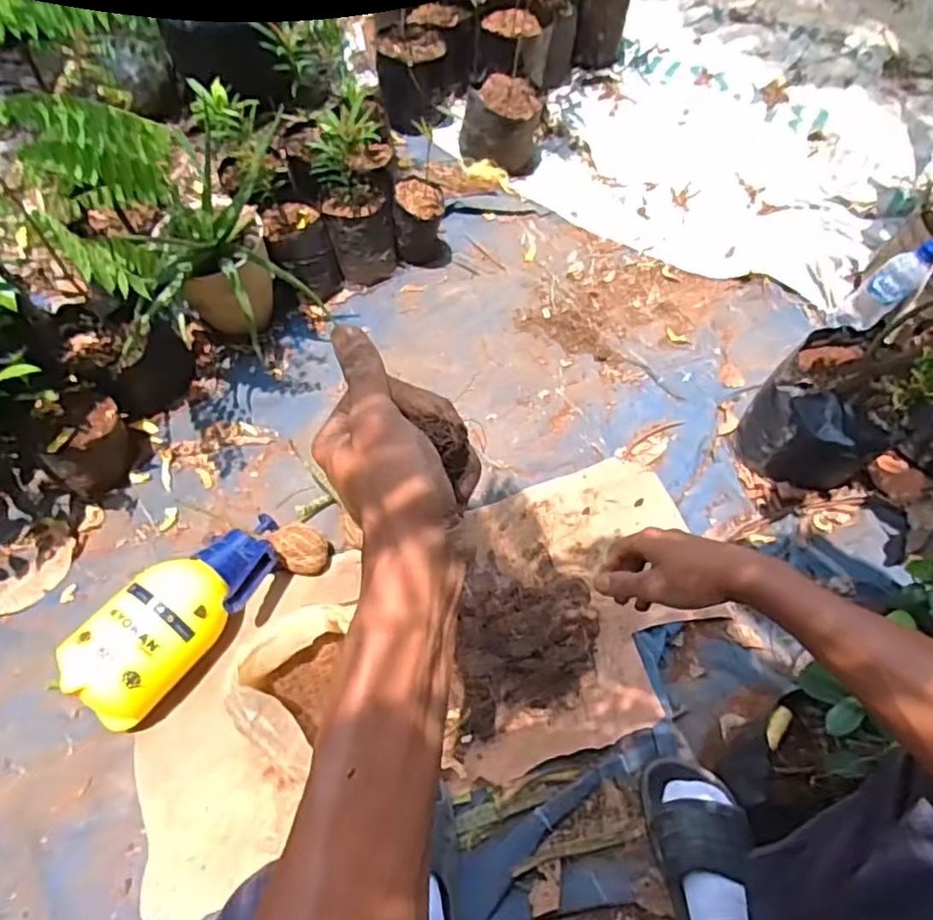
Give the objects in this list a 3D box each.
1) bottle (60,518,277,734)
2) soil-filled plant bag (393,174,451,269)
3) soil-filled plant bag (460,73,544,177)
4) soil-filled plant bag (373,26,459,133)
[{"bbox_3d":[-0.368,0.194,0.855,0.123,0.122,0.301,35,66,16],"label":"bottle"},{"bbox_3d":[-0.081,-0.446,1.217,0.103,0.138,0.094,-3,62,-3],"label":"soil-filled plant bag"},{"bbox_3d":[0.078,-0.712,1.377,0.170,0.145,0.182,6,62,2],"label":"soil-filled plant bag"},{"bbox_3d":[-0.108,-0.815,1.391,0.161,0.153,0.156,-7,62,-5],"label":"soil-filled plant bag"}]

